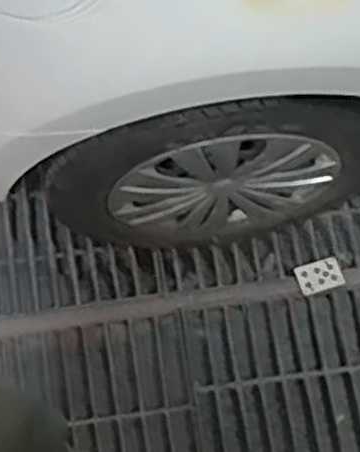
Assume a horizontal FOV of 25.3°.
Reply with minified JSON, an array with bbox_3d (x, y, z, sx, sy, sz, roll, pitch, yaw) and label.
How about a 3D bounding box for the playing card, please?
[{"bbox_3d":[0.277,0.099,1.595,0.087,0.008,0.065,-20,69,-4],"label":"playing card"}]

